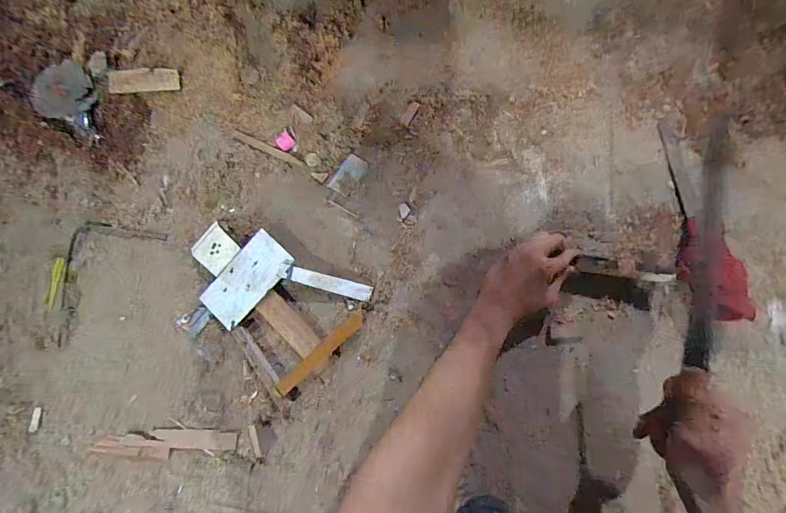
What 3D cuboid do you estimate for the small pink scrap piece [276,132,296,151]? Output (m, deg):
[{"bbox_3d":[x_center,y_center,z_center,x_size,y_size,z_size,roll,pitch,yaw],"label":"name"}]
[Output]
[{"bbox_3d":[-0.148,-0.157,0.529,0.021,0.004,0.024,-43,88,-2],"label":"small pink scrap piece"}]

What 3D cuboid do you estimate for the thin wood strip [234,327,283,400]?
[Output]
[{"bbox_3d":[-0.178,0.140,0.513,0.017,0.006,0.104,-35,88,-2],"label":"thin wood strip"}]

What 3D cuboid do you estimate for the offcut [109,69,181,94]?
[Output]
[{"bbox_3d":[-0.337,-0.238,0.521,0.094,0.004,0.032,-3,88,-1],"label":"offcut"}]

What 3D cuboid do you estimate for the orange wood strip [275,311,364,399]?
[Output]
[{"bbox_3d":[-0.097,0.129,0.515,0.147,0.006,0.018,-44,88,-2],"label":"orange wood strip"}]

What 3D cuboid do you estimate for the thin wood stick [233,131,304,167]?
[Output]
[{"bbox_3d":[-0.172,-0.148,0.533,0.098,0.010,0.011,23,88,1],"label":"thin wood stick"}]

